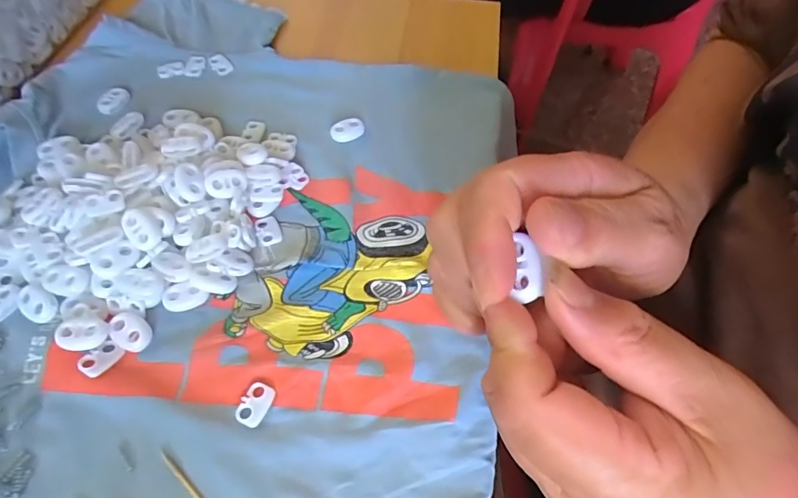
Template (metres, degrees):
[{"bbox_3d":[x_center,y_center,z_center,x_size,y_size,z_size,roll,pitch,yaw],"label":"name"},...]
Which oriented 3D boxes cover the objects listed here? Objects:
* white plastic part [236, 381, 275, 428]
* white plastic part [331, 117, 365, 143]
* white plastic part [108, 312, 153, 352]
[{"bbox_3d":[-0.063,0.067,0.209,0.013,0.004,0.019,22,59,11],"label":"white plastic part"},{"bbox_3d":[-0.032,-0.075,0.301,0.021,0.006,0.014,-20,61,-14],"label":"white plastic part"},{"bbox_3d":[-0.128,0.038,0.225,0.022,0.004,0.016,35,63,18],"label":"white plastic part"}]

